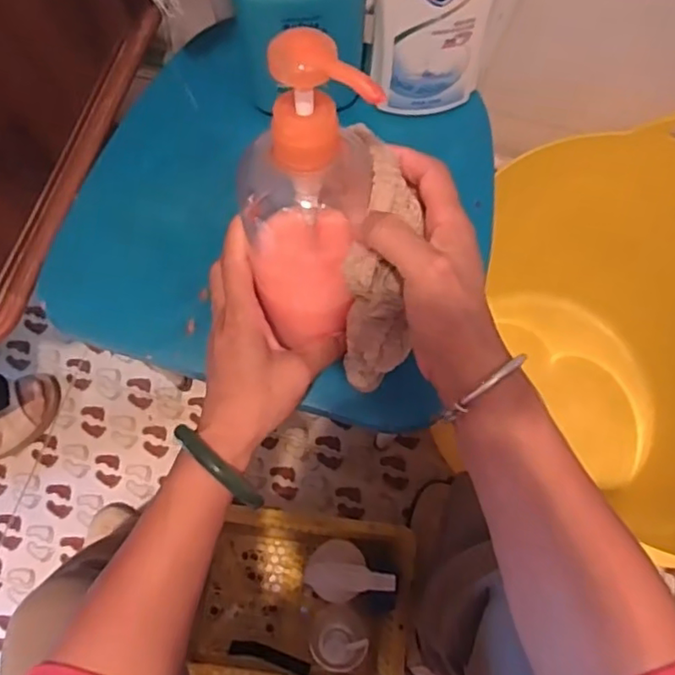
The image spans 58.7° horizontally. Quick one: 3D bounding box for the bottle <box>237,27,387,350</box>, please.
[{"bbox_3d":[-0.019,-0.080,0.362,0.072,0.206,0.072,8,57,2],"label":"bottle"}]

